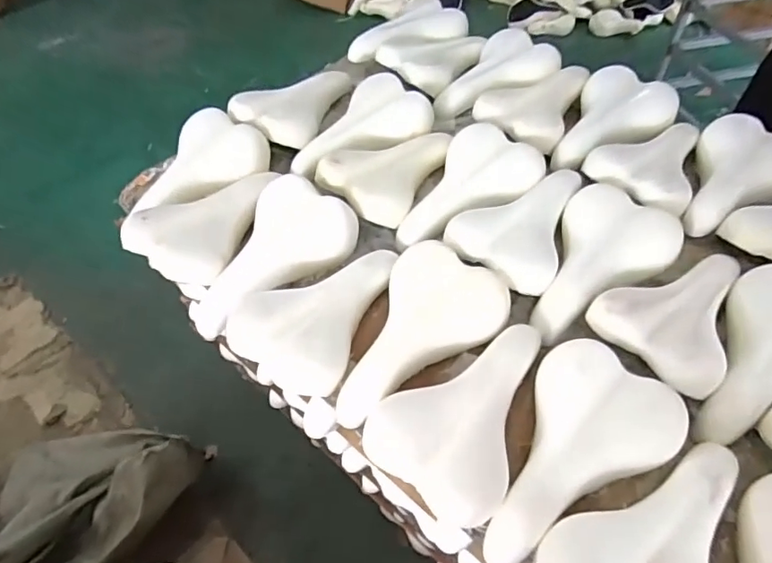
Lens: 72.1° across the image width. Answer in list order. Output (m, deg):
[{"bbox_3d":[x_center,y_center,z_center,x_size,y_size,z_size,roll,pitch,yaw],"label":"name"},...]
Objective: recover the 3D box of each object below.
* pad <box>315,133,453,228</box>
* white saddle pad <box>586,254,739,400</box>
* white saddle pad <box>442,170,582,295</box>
[{"bbox_3d":[-0.007,-0.184,0.849,0.166,0.053,0.220,21,50,17],"label":"pad"},{"bbox_3d":[0.369,0.026,0.663,0.168,0.044,0.221,37,56,28],"label":"white saddle pad"},{"bbox_3d":[0.187,-0.095,0.768,0.161,0.045,0.240,21,50,17],"label":"white saddle pad"}]

